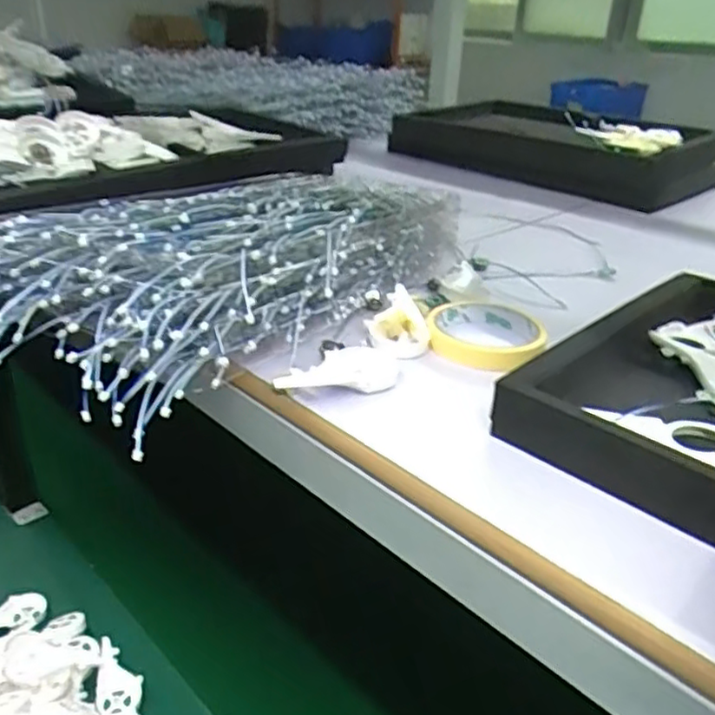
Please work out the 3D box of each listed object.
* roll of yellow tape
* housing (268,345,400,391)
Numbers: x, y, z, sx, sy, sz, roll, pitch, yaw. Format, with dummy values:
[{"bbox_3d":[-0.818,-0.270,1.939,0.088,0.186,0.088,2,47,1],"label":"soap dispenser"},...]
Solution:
[{"bbox_3d":[0.099,-0.018,0.508,0.098,0.014,0.098,-24,37,-38],"label":"roll of yellow tape"},{"bbox_3d":[-0.016,0.007,0.434,0.085,0.019,0.042,-11,30,-21],"label":"housing"}]

